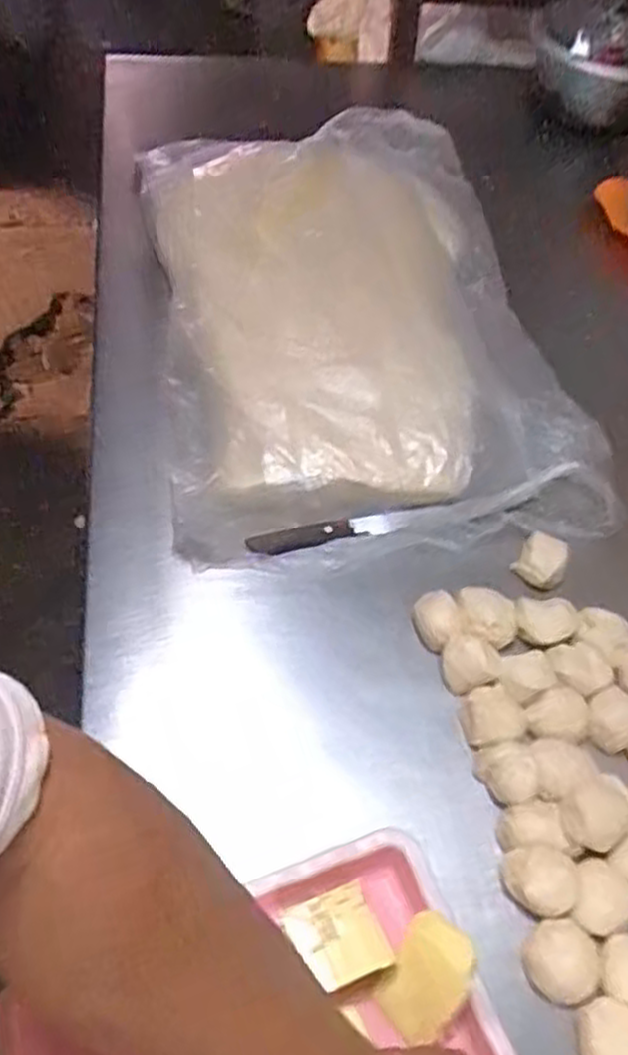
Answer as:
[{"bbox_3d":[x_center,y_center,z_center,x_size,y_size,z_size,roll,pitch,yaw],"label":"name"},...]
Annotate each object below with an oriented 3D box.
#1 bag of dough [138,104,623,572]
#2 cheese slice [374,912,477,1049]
[{"bbox_3d":[0.033,-0.236,0.828,0.397,0.084,0.600,-7,56,-8],"label":"bag of dough"},{"bbox_3d":[0.070,0.279,0.486,0.044,0.004,0.067,24,73,23],"label":"cheese slice"}]

